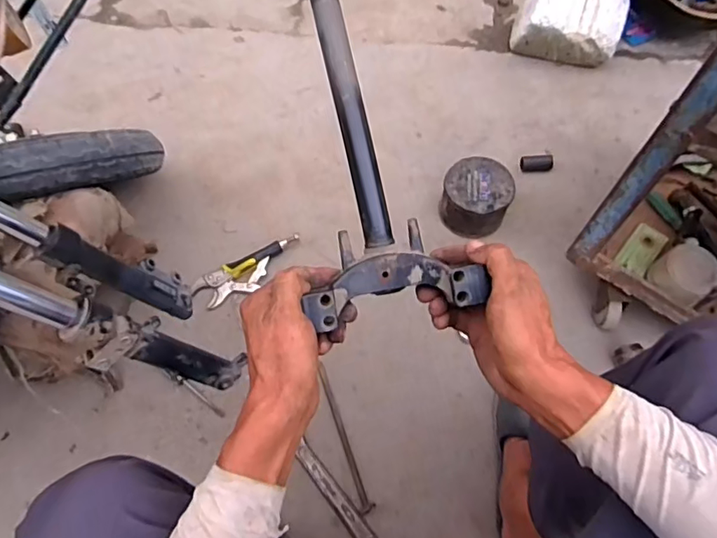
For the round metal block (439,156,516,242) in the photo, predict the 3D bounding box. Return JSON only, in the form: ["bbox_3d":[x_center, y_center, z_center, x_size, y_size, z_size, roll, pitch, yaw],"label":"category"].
[{"bbox_3d":[0.219,-0.130,0.998,0.120,0.080,0.129,-1,64,3],"label":"round metal block"}]

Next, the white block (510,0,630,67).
[{"bbox_3d":[0.467,-0.550,1.186,0.227,0.139,0.143,13,66,9],"label":"white block"}]

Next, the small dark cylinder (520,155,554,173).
[{"bbox_3d":[0.364,-0.216,1.087,0.064,0.022,0.027,-6,64,0],"label":"small dark cylinder"}]

